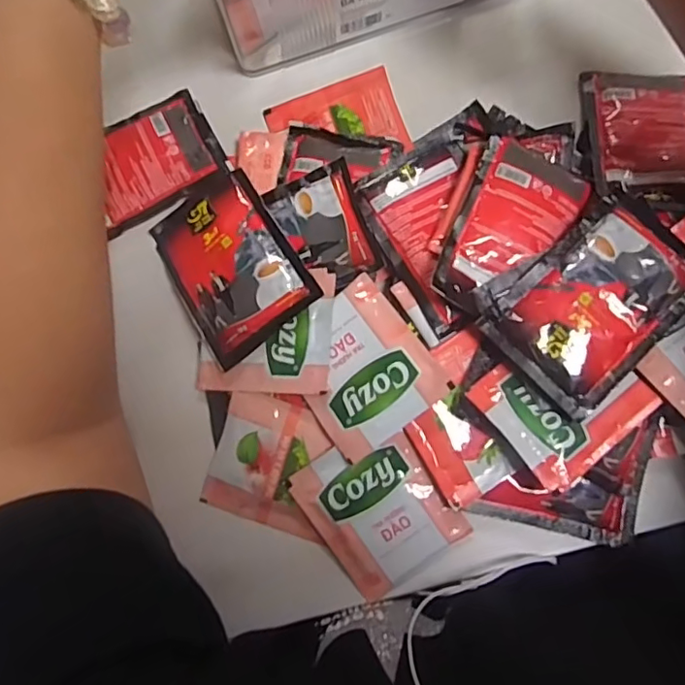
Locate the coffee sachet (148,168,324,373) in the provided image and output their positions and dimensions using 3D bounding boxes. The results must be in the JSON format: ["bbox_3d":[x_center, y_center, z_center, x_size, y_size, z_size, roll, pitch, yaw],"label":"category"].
[{"bbox_3d":[-0.061,-0.044,0.305,0.067,0.009,0.096,-36,71,6],"label":"coffee sachet"}]

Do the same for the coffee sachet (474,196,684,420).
[{"bbox_3d":[0.123,-0.023,0.277,0.098,0.010,0.072,-44,82,-6],"label":"coffee sachet"}]

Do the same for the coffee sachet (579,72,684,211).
[{"bbox_3d":[0.170,-0.114,0.311,0.063,0.008,0.093,2,70,6],"label":"coffee sachet"}]

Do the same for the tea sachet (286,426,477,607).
[{"bbox_3d":[0.018,0.084,0.285,0.064,0.004,0.073,-35,87,0],"label":"tea sachet"}]

